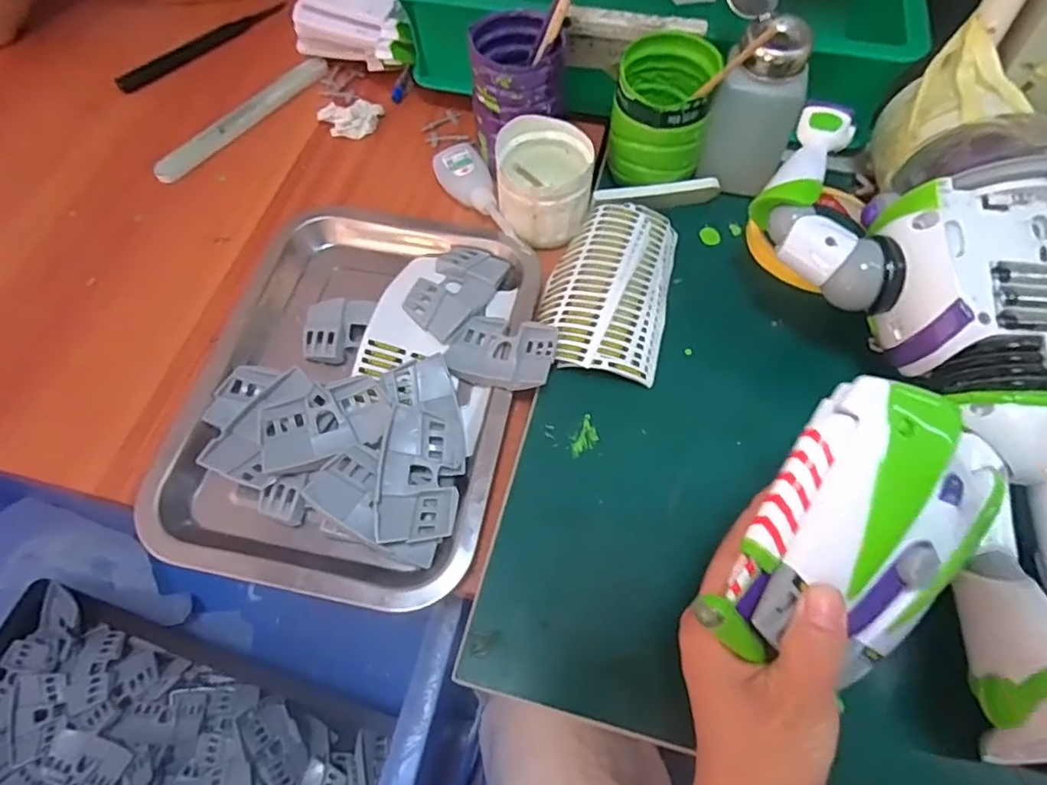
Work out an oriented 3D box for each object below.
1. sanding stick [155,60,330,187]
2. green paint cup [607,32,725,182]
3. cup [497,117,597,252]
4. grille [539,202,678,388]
[{"bbox_3d":[-0.227,-0.228,0.500,0.025,0.007,0.173,38,70,9],"label":"sanding stick"},{"bbox_3d":[0.093,-0.187,0.406,0.063,0.073,0.068,13,63,9],"label":"green paint cup"},{"bbox_3d":[0.014,-0.144,0.417,0.062,0.058,0.062,-1,61,1],"label":"cup"},{"bbox_3d":[0.053,-0.066,0.384,0.075,0.025,0.123,11,62,8],"label":"grille"}]

